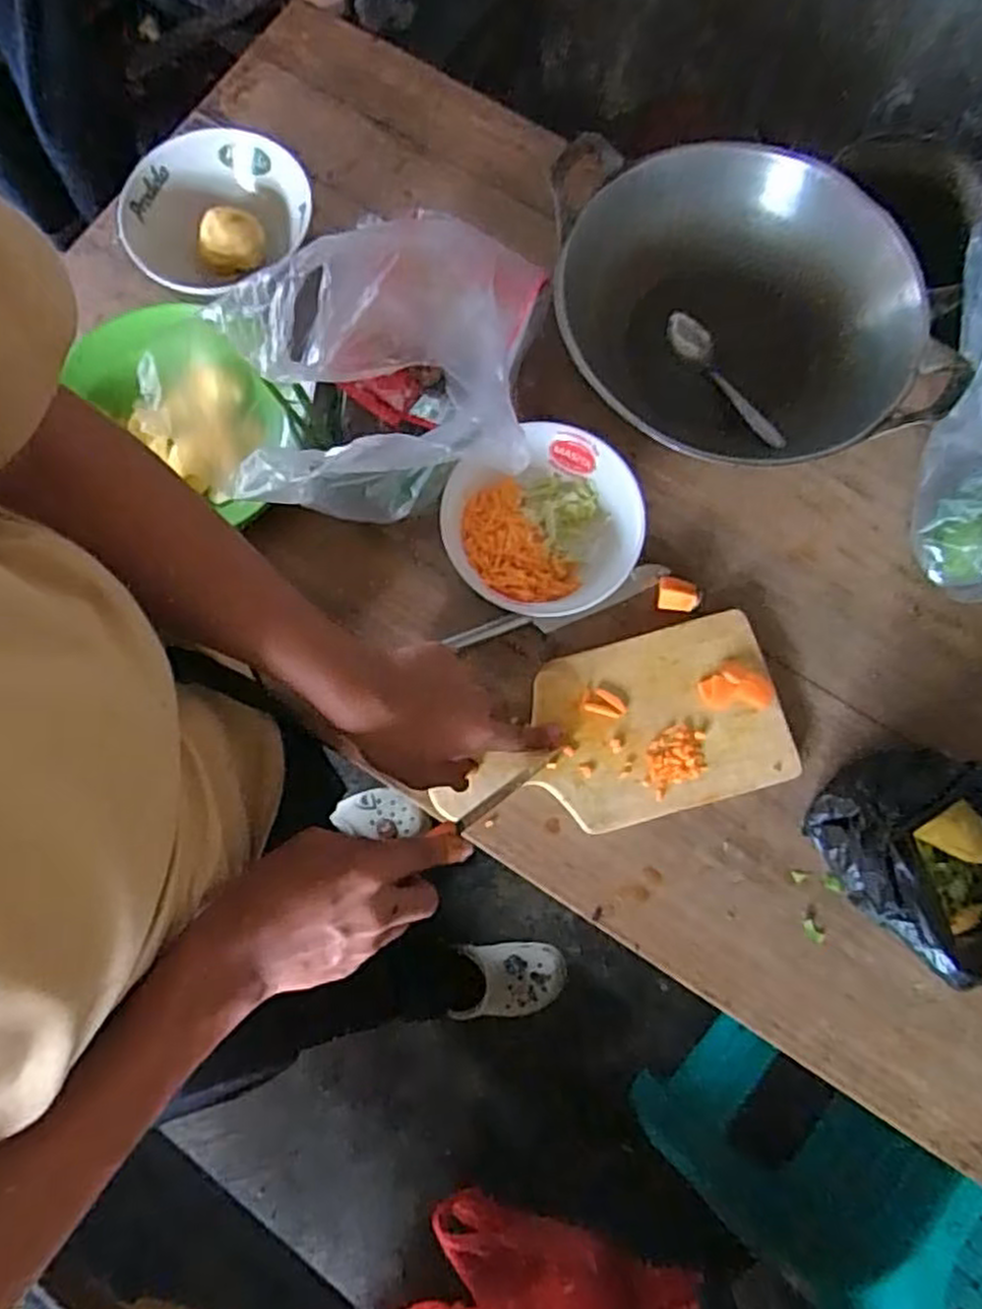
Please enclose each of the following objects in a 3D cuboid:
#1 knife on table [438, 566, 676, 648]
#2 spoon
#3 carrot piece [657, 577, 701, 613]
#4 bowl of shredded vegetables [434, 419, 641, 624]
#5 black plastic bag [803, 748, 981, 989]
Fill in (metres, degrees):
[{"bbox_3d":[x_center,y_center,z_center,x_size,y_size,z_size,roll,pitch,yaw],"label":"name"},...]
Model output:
[{"bbox_3d":[0.057,-0.035,0.628,0.191,0.019,0.022,-21,78,-6],"label":"knife on table"},{"bbox_3d":[0.207,-0.240,0.673,0.027,0.020,0.150,-37,80,-9],"label":"spoon"},{"bbox_3d":[0.153,-0.048,0.625,0.033,0.015,0.028,9,77,1],"label":"carrot piece"},{"bbox_3d":[0.040,-0.102,0.620,0.152,0.056,0.151,0,77,-1],"label":"bowl of shredded vegetables"},{"bbox_3d":[0.311,0.146,0.548,0.119,0.105,0.152,-13,78,-4],"label":"black plastic bag"}]

